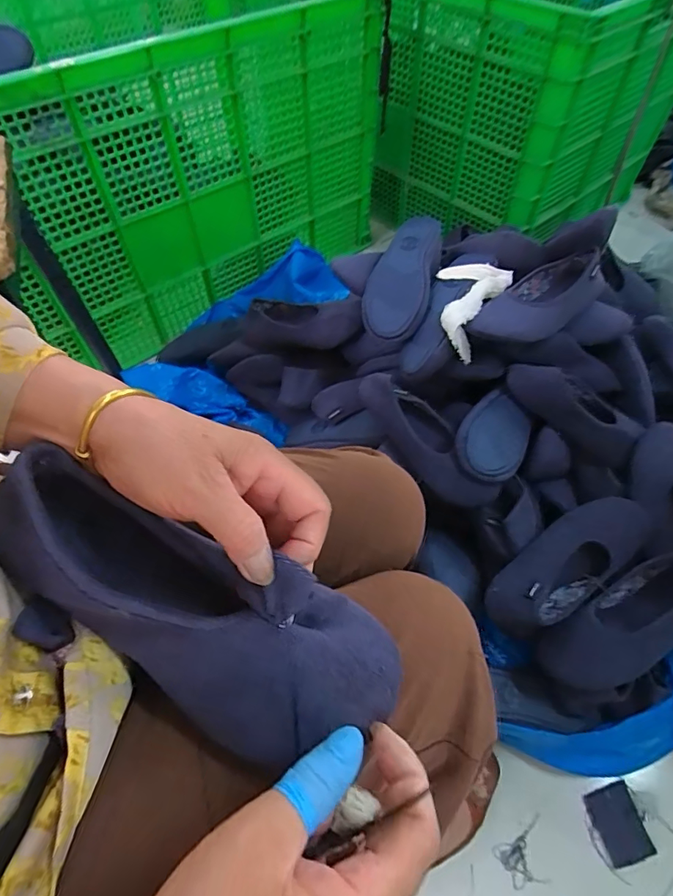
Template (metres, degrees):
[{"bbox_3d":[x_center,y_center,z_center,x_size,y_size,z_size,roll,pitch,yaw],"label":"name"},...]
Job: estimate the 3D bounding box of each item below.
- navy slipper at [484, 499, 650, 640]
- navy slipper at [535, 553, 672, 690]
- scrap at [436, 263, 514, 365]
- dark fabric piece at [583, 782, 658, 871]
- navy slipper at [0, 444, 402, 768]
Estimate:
[{"bbox_3d":[0.312,0.161,0.648,0.254,0.086,0.096,-35,61,-7],"label":"navy slipper"},{"bbox_3d":[0.372,0.220,0.595,0.233,0.059,0.095,-32,60,-4],"label":"navy slipper"},{"bbox_3d":[0.193,-0.219,0.720,0.108,0.063,0.161,20,59,14],"label":"scrap"},{"bbox_3d":[0.363,0.483,0.607,0.060,0.005,0.076,-12,57,-7],"label":"dark fabric piece"},{"bbox_3d":[-0.080,0.084,0.248,0.223,0.065,0.083,27,60,5],"label":"navy slipper"}]

